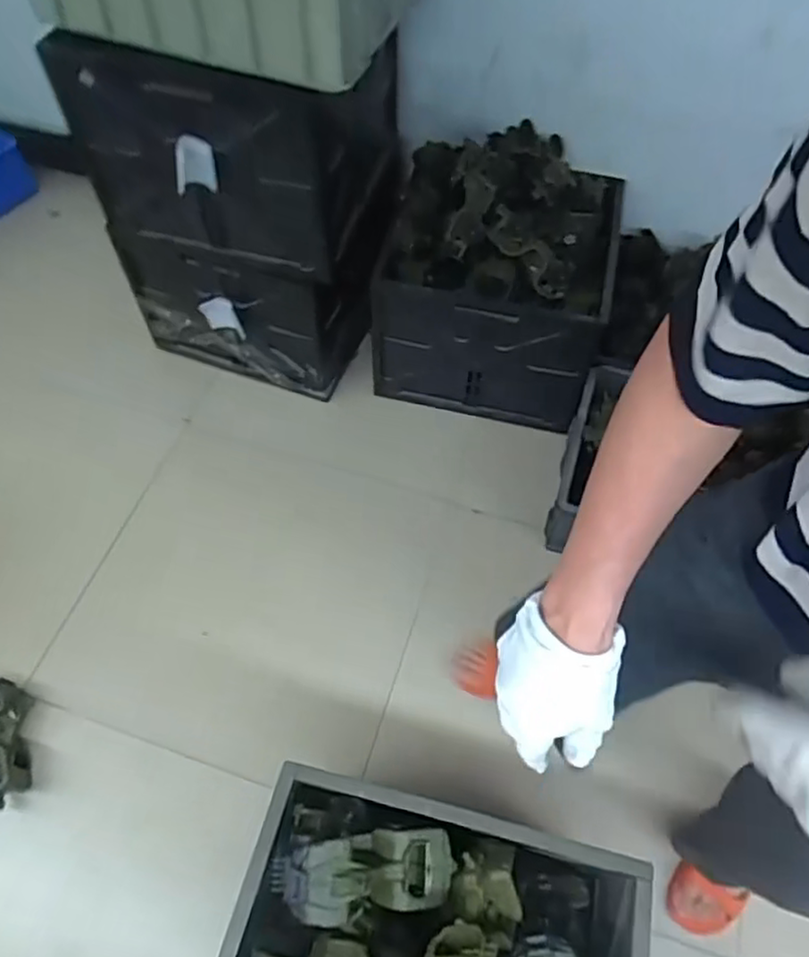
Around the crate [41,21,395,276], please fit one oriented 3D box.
[{"bbox_3d":[-0.266,-0.629,1.143,0.444,0.324,0.396,14,59,7],"label":"crate"}]

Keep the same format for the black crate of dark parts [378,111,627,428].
[{"bbox_3d":[0.184,-0.403,1.324,0.420,0.433,0.349,14,59,7],"label":"black crate of dark parts"}]

